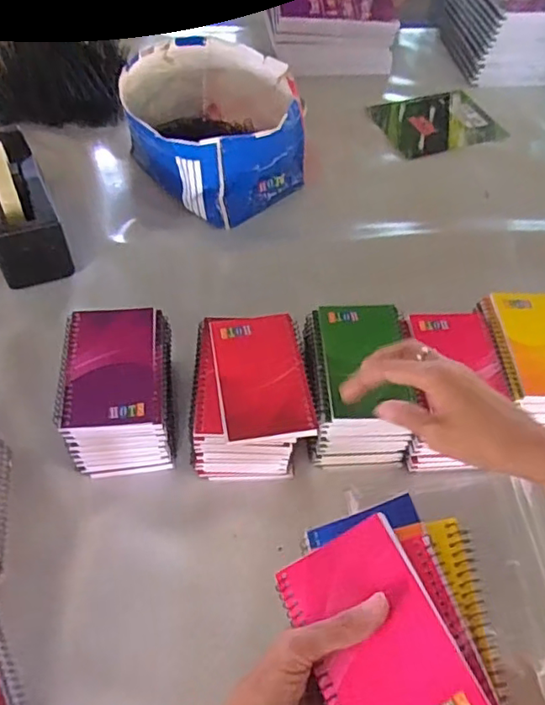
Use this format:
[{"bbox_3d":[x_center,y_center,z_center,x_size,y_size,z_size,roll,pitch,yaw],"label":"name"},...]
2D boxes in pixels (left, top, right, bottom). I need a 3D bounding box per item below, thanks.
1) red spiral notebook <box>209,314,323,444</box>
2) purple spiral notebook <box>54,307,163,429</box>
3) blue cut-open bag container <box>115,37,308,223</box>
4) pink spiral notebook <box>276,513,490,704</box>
[{"bbox_3d":[-0.007,0.022,0.542,0.090,0.014,0.130,-6,56,-8],"label":"red spiral notebook"},{"bbox_3d":[-0.154,0.011,0.544,0.089,0.017,0.123,-5,55,-8],"label":"purple spiral notebook"},{"bbox_3d":[-0.078,-0.315,0.794,0.221,0.120,0.228,-26,60,-20],"label":"blue cut-open bag container"},{"bbox_3d":[0.062,0.171,0.342,0.083,0.005,0.130,-31,49,2],"label":"pink spiral notebook"}]

